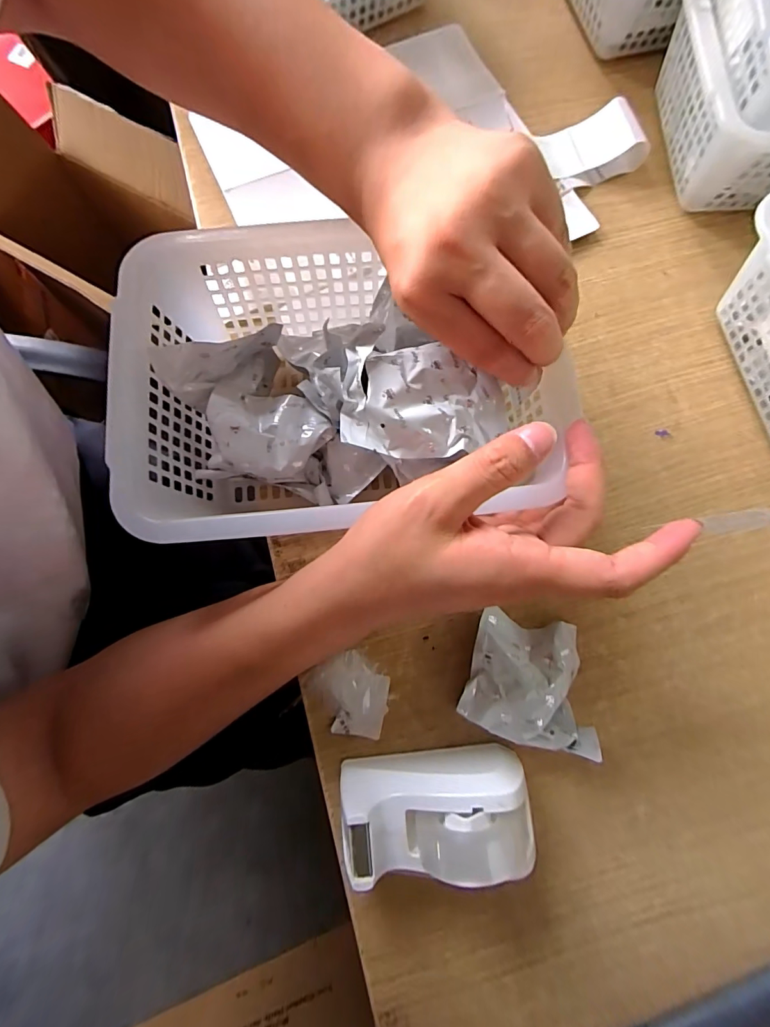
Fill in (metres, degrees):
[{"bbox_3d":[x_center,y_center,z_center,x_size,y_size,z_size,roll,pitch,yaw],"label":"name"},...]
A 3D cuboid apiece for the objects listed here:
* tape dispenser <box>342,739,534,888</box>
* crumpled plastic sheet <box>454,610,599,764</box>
[{"bbox_3d":[0.027,0.170,0.239,0.111,0.068,0.046,-5,78,-2],"label":"tape dispenser"},{"bbox_3d":[0.095,0.108,0.278,0.080,0.035,0.075,11,78,2],"label":"crumpled plastic sheet"}]

